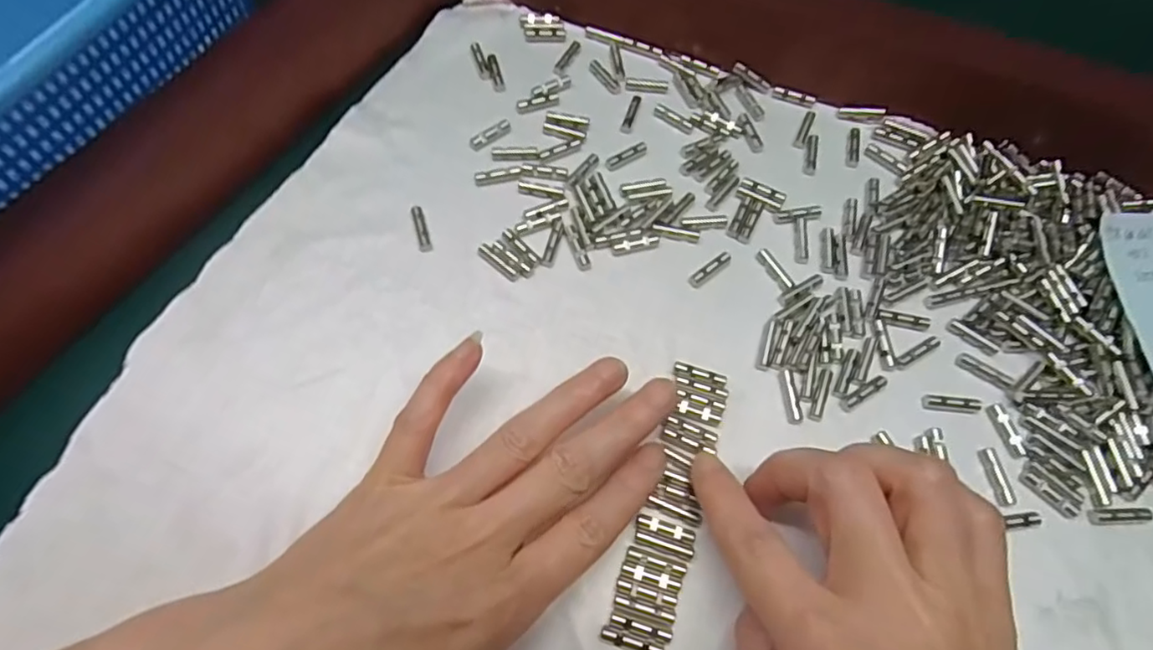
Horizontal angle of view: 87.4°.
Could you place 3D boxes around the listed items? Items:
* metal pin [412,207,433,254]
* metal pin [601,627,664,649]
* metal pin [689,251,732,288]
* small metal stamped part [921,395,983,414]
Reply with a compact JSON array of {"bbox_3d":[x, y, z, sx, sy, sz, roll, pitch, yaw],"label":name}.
[{"bbox_3d":[-0.064,-0.040,0.250,0.005,0.004,0.021,-15,68,-8],"label":"metal pin"},{"bbox_3d":[0.018,0.100,0.190,0.020,0.004,0.004,17,67,5],"label":"metal pin"},{"bbox_3d":[0.055,-0.023,0.248,0.021,0.004,0.005,-36,73,-16],"label":"metal pin"},{"bbox_3d":[0.142,0.029,0.227,0.021,0.004,0.006,7,67,1],"label":"small metal stamped part"}]

